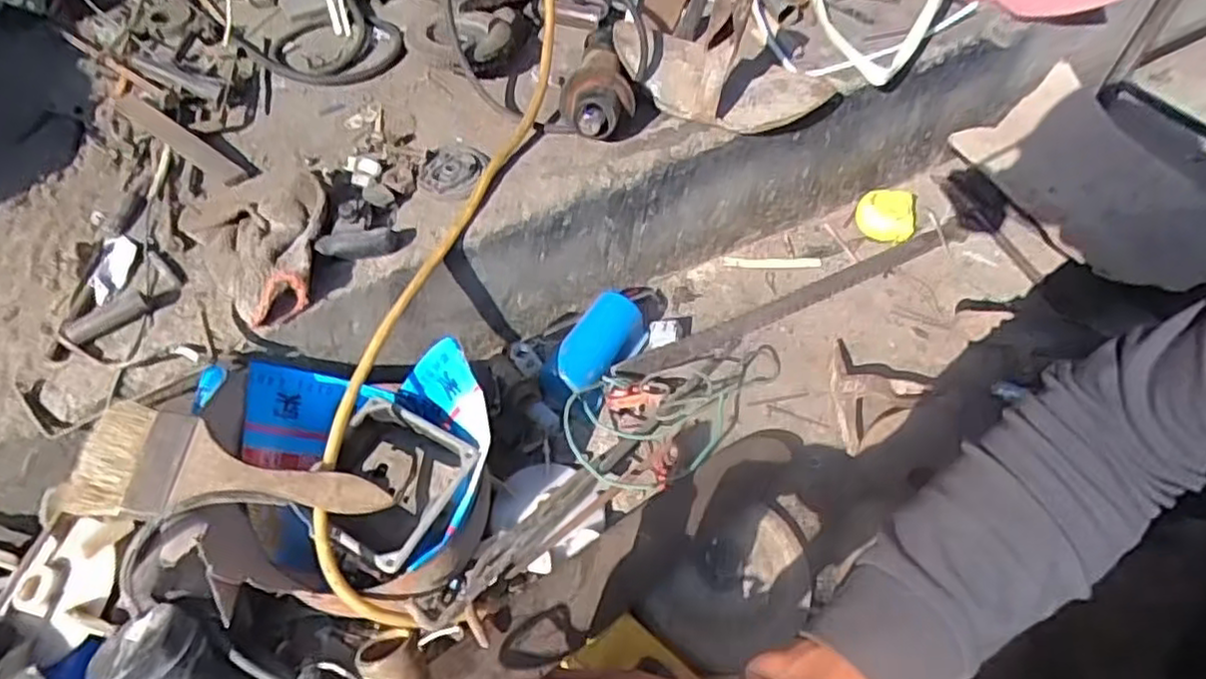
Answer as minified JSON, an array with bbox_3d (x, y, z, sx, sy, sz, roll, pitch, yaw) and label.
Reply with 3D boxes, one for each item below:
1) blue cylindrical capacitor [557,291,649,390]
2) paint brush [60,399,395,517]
[{"bbox_3d":[-0.005,0.012,0.672,0.051,0.054,0.114,27,57,19],"label":"blue cylindrical capacitor"},{"bbox_3d":[-0.237,0.090,0.462,0.185,0.018,0.067,12,53,-8],"label":"paint brush"}]

